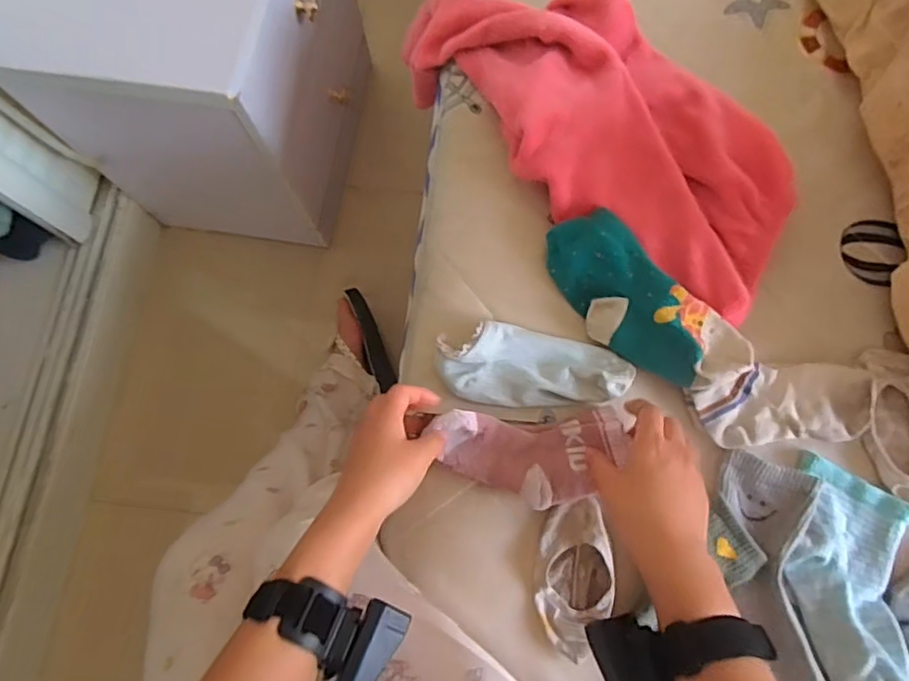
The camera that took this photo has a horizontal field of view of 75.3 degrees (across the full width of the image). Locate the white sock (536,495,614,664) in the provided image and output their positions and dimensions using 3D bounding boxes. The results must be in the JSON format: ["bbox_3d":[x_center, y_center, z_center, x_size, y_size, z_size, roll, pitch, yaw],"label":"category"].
[{"bbox_3d":[0.100,0.195,0.489,0.057,0.023,0.120,7,76,3],"label":"white sock"}]

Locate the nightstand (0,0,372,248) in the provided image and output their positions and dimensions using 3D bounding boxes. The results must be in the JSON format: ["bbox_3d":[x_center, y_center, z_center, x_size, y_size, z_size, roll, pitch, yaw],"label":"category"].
[{"bbox_3d":[-0.358,-0.419,0.858,0.360,0.463,0.389,6,76,3],"label":"nightstand"}]

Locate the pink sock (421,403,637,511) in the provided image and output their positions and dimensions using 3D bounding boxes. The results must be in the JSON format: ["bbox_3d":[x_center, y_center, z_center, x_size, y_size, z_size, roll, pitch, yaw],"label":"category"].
[{"bbox_3d":[0.066,0.098,0.501,0.159,0.032,0.079,1,76,-5],"label":"pink sock"}]

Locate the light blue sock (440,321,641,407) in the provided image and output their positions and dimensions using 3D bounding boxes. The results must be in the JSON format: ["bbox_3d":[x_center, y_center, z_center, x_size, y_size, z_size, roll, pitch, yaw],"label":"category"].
[{"bbox_3d":[0.071,0.023,0.523,0.169,0.030,0.070,7,76,4],"label":"light blue sock"}]

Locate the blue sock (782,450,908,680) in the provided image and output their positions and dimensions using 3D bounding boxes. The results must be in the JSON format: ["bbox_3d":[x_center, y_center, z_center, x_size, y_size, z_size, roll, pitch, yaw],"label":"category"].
[{"bbox_3d":[0.315,0.193,0.461,0.085,0.034,0.185,15,77,6],"label":"blue sock"}]

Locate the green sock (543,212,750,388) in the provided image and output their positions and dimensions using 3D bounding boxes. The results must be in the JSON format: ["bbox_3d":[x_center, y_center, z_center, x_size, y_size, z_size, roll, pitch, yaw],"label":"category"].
[{"bbox_3d":[0.162,-0.035,0.521,0.081,0.041,0.191,-42,78,-8],"label":"green sock"}]

